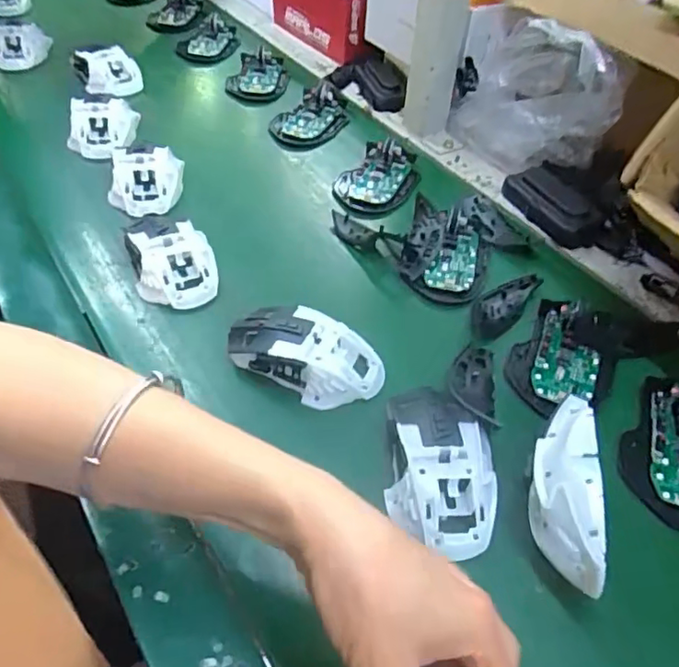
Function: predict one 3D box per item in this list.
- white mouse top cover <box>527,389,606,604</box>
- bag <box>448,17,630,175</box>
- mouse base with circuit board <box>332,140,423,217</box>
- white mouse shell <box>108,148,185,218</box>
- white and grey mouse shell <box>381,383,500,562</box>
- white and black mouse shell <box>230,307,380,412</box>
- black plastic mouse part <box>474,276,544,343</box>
[{"bbox_3d":[0.126,0.093,0.342,0.030,0.061,0.101,9,49,0],"label":"white mouse top cover"},{"bbox_3d":[0.204,-0.253,0.617,0.073,0.142,0.167,-24,56,-25],"label":"bag"},{"bbox_3d":[0.040,-0.164,0.613,0.073,0.023,0.112,30,52,18],"label":"mouse base with circuit board"},{"bbox_3d":[-0.188,-0.148,0.572,0.067,0.036,0.068,-1,49,-8],"label":"white mouse shell"},{"bbox_3d":[0.063,0.079,0.372,0.063,0.032,0.107,8,49,0],"label":"white and grey mouse shell"},{"bbox_3d":[-0.025,0.015,0.432,0.111,0.039,0.058,19,49,9],"label":"white and black mouse shell"},{"bbox_3d":[0.136,-0.025,0.493,0.035,0.008,0.094,36,54,22],"label":"black plastic mouse part"}]

